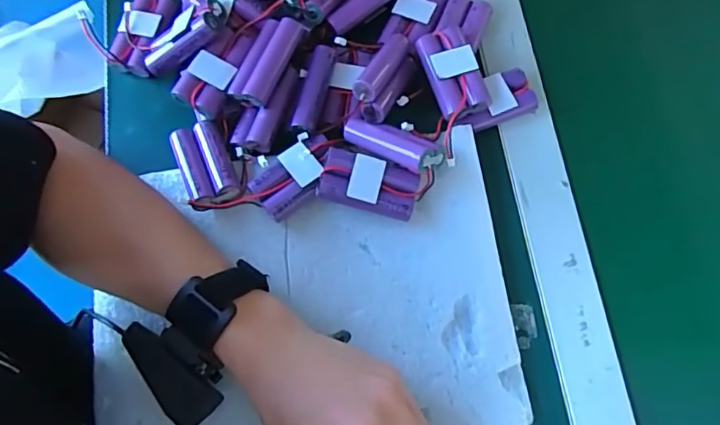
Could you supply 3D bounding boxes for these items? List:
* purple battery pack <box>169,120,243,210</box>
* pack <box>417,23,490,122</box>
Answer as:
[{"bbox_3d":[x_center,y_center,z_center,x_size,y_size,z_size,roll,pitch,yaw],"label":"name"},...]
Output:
[{"bbox_3d":[-0.110,-0.033,0.400,0.036,0.018,0.070,-24,61,-5],"label":"purple battery pack"},{"bbox_3d":[0.067,-0.102,0.407,0.036,0.022,0.069,-19,73,-4],"label":"pack"}]

